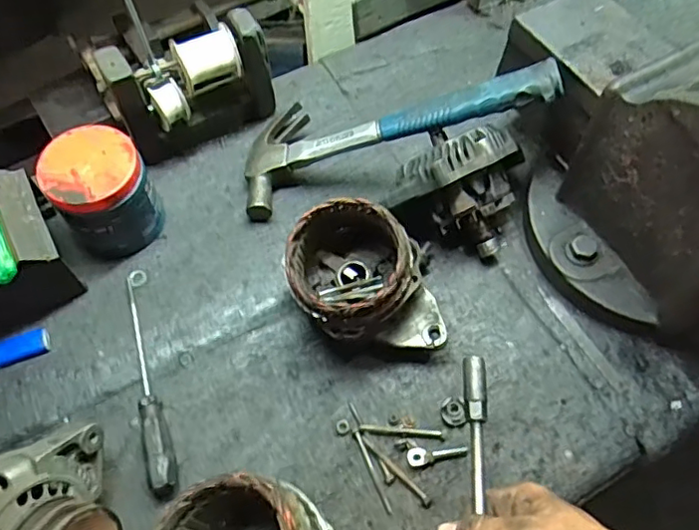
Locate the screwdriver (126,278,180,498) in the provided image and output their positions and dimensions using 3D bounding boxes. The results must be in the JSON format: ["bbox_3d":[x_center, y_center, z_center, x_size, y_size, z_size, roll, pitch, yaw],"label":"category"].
[{"bbox_3d":[-0.195,0.106,0.553,0.022,0.024,0.218,-19,62,-11],"label":"screwdriver"}]

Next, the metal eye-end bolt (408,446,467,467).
[{"bbox_3d":[0.077,0.166,0.520,0.051,0.008,0.016,-11,60,8],"label":"metal eye-end bolt"}]

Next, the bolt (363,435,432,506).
[{"bbox_3d":[0.042,0.180,0.522,0.008,0.006,0.078,-39,68,-20],"label":"bolt"}]

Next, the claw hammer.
[{"bbox_3d":[0.042,-0.139,0.604,0.329,0.028,0.121,-12,57,23],"label":"claw hammer"}]

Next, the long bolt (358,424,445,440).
[{"bbox_3d":[0.048,0.150,0.537,0.076,0.006,0.007,6,60,3],"label":"long bolt"}]

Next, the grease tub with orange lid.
[{"bbox_3d":[-0.246,-0.069,0.601,0.089,0.108,0.087,0,60,0],"label":"grease tub with orange lid"}]

